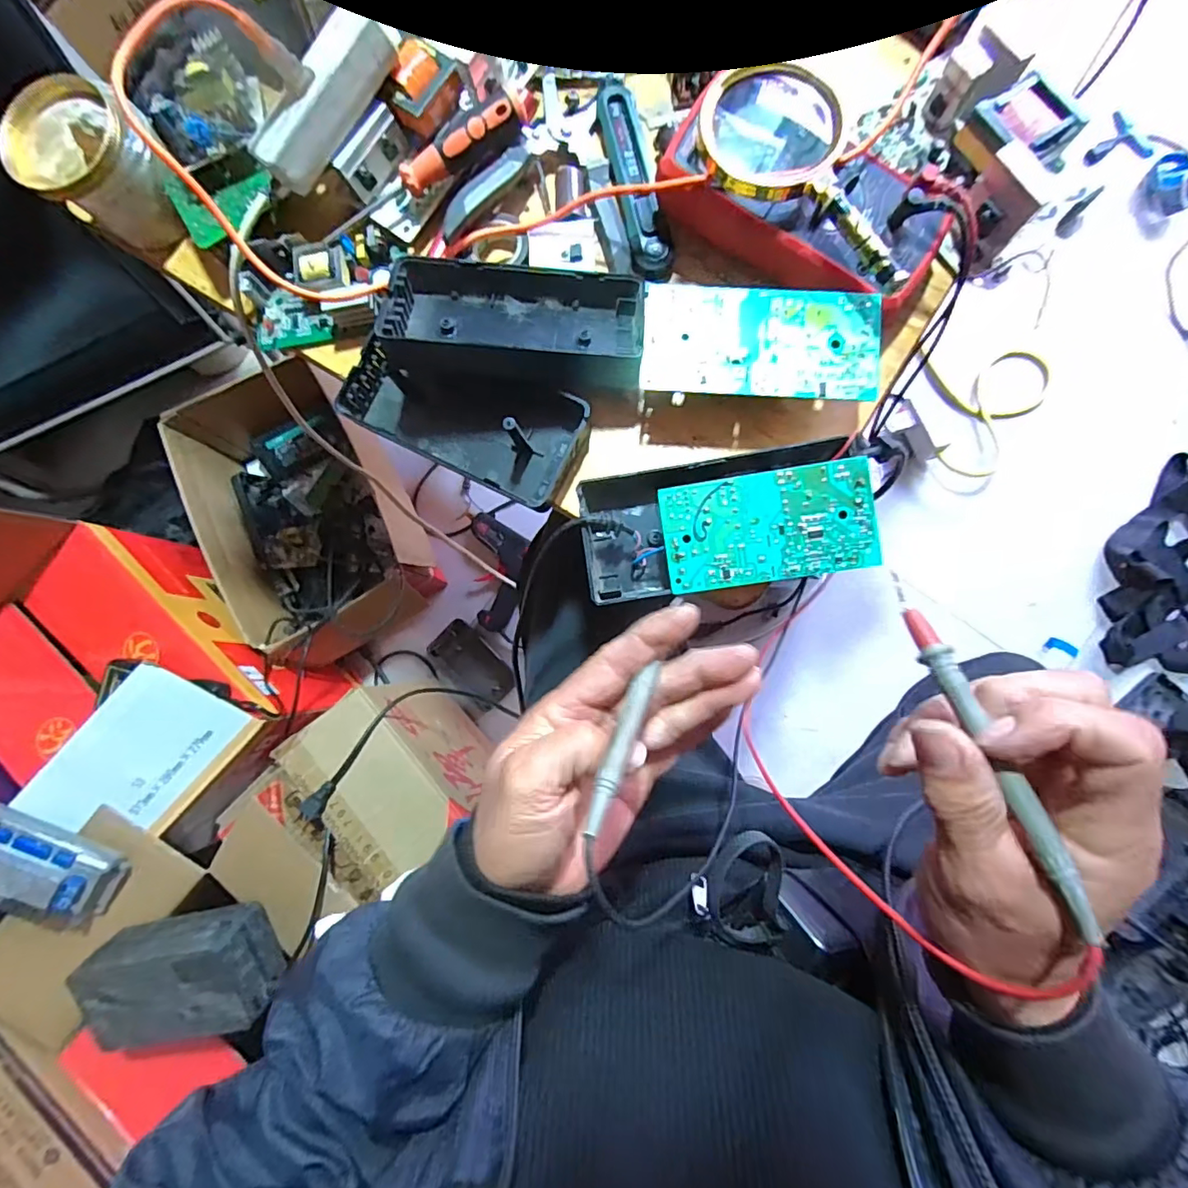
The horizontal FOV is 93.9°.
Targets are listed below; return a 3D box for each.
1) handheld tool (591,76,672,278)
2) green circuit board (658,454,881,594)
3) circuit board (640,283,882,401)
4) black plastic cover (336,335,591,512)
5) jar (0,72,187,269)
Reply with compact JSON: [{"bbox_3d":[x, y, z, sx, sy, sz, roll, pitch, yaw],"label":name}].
[{"bbox_3d":[0.027,-0.307,0.410,0.030,0.018,0.153,-13,83,4],"label":"handheld tool"},{"bbox_3d":[0.107,-0.041,0.342,0.125,0.017,0.066,-8,83,4],"label":"green circuit board"},{"bbox_3d":[0.106,-0.163,0.359,0.147,0.007,0.069,4,84,6],"label":"circuit board"},{"bbox_3d":[-0.091,-0.129,0.402,0.171,0.032,0.081,27,87,8],"label":"black plastic cover"},{"bbox_3d":[-0.364,-0.317,0.420,0.095,0.086,0.087,-1,84,5],"label":"jar"}]

